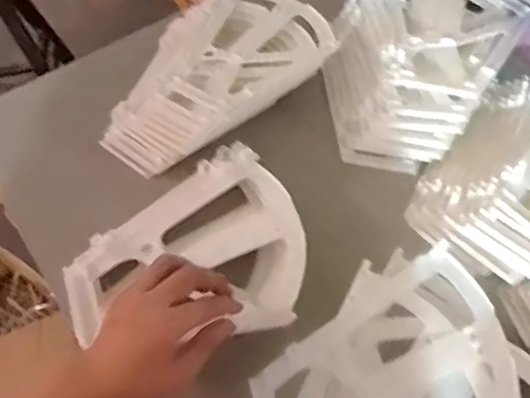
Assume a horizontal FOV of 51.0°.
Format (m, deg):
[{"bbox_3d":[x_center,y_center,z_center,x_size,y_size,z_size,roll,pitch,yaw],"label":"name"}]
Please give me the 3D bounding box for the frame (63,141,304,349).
[{"bbox_3d":[-0.072,0.070,0.606,0.265,0.059,0.228,-35,59,-19],"label":"frame"}]

